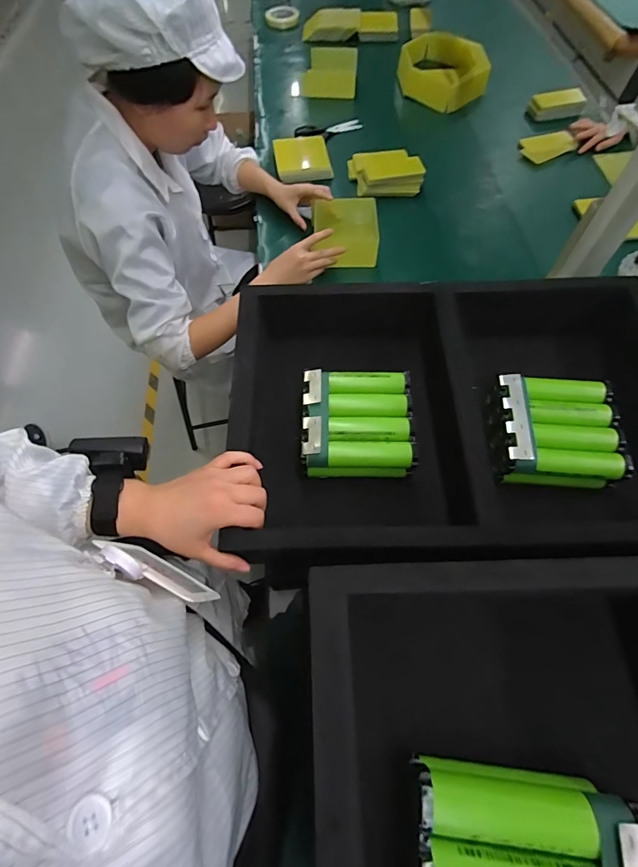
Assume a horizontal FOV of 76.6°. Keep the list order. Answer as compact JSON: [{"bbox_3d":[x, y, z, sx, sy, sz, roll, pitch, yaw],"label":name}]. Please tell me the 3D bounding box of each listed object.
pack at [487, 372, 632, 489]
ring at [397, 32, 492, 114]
[{"bbox_3d":[0.303,-0.005,0.527,0.146,0.055,0.135,3,64,3],"label":"pack"},{"bbox_3d":[0.384,-1.153,1.272,0.257,0.065,0.348,-4,64,0],"label":"ring"}]

